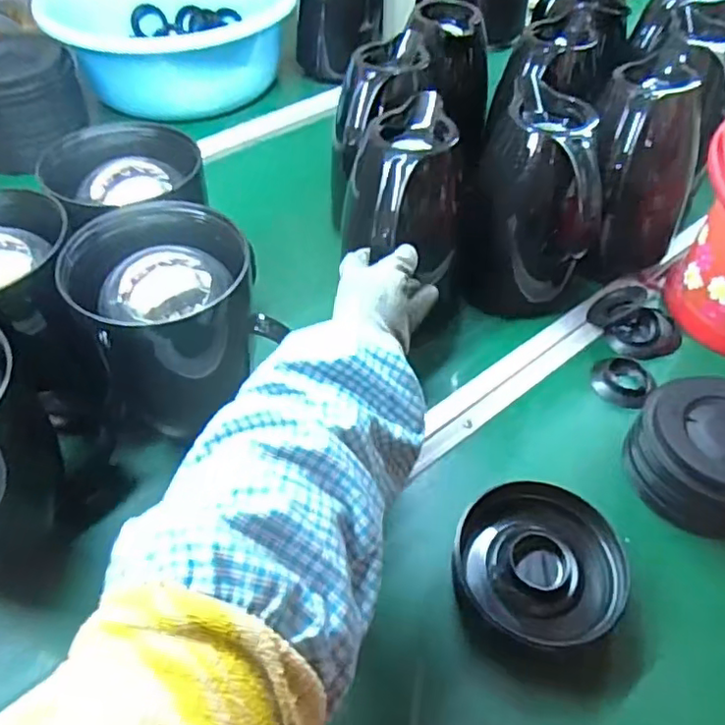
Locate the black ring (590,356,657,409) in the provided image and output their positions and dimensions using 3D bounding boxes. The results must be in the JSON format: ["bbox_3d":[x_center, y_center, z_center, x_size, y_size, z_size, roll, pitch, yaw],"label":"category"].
[{"bbox_3d":[0.246,0.018,0.580,0.054,0.013,0.053,1,49,-1],"label":"black ring"}]

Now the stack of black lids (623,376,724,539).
[{"bbox_3d":[0.285,0.076,0.502,0.121,0.067,0.108,2,49,1],"label":"stack of black lids"}]

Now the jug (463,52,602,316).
[{"bbox_3d":[0.175,-0.147,0.610,0.113,0.202,0.113,26,53,20],"label":"jug"}]

